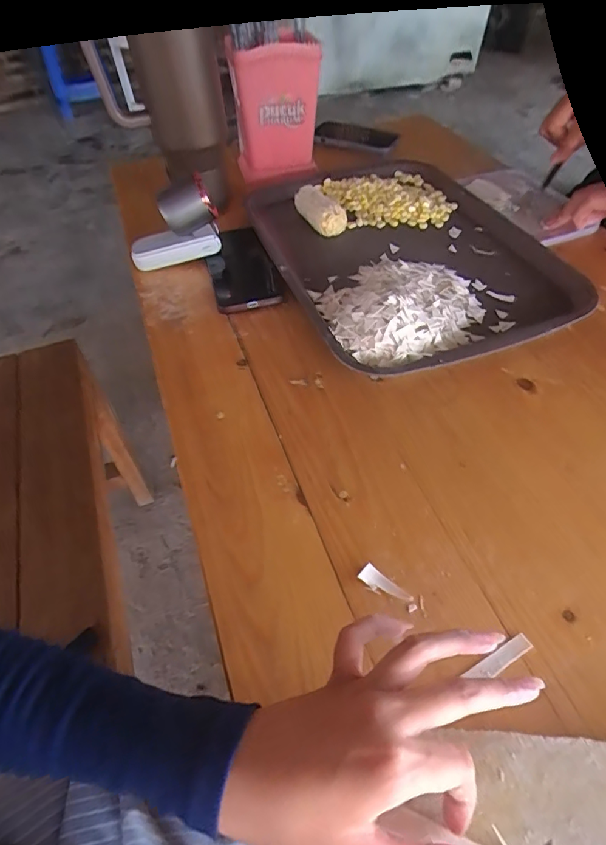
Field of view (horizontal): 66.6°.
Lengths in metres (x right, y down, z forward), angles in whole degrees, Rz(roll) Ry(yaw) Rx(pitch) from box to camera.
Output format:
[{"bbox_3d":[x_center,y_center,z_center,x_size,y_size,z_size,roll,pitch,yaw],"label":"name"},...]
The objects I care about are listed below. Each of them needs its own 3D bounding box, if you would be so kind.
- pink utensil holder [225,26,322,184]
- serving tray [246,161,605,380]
[{"bbox_3d":[-0.042,-0.480,0.701,0.125,0.175,0.105,-11,55,-6],"label":"pink utensil holder"},{"bbox_3d":[0.118,-0.232,0.576,0.315,0.033,0.435,-19,53,-12],"label":"serving tray"}]

